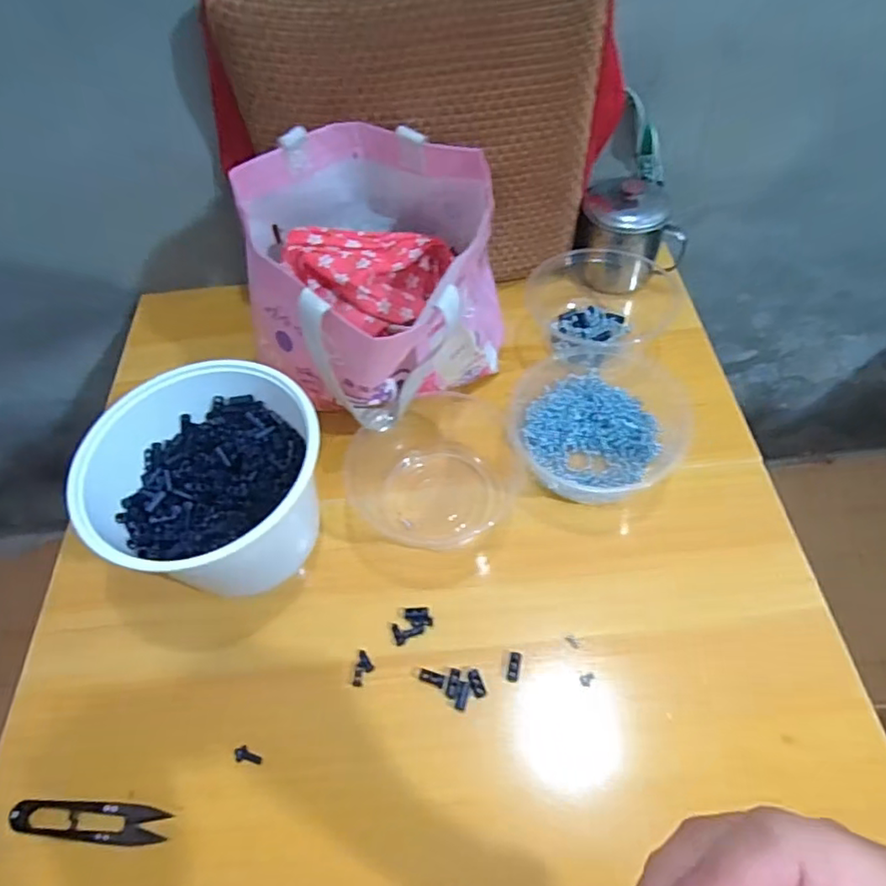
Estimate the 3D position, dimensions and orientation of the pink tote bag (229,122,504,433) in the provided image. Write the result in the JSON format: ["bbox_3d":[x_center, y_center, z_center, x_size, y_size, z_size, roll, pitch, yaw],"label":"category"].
[{"bbox_3d":[-0.059,-0.137,0.512,0.212,0.155,0.215,-1,56,5],"label":"pink tote bag"}]

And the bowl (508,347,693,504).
[{"bbox_3d":[0.136,-0.021,0.524,0.138,0.041,0.140,-2,55,3],"label":"bowl"}]

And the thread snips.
[{"bbox_3d":[-0.229,0.245,0.391,0.101,0.009,0.022,2,56,6],"label":"thread snips"}]

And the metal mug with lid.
[{"bbox_3d":[0.189,-0.211,0.616,0.093,0.096,0.073,-3,55,3],"label":"metal mug with lid"}]

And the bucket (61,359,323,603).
[{"bbox_3d":[-0.170,0.034,0.466,0.164,0.115,0.155,-2,55,3],"label":"bucket"}]

